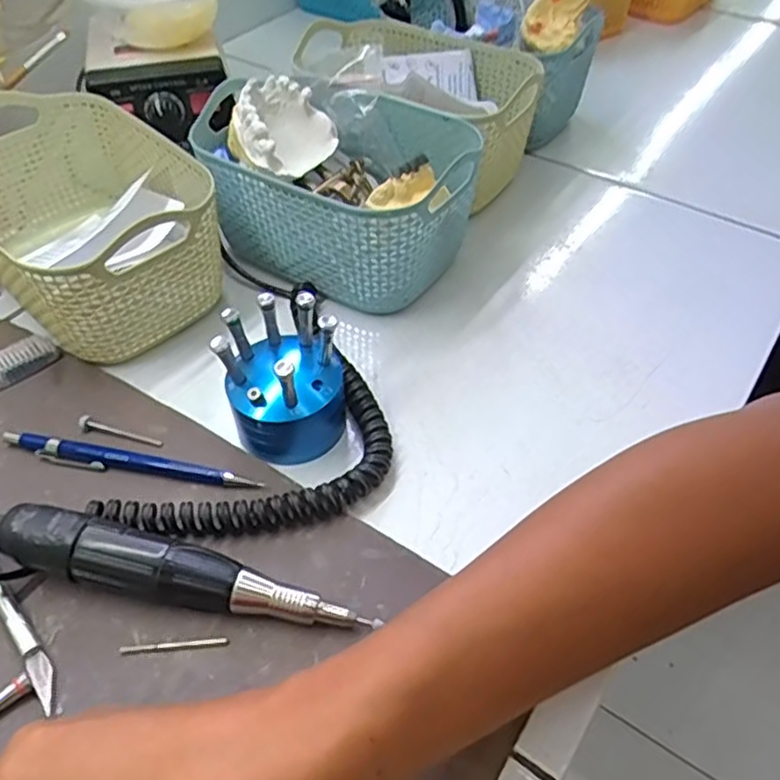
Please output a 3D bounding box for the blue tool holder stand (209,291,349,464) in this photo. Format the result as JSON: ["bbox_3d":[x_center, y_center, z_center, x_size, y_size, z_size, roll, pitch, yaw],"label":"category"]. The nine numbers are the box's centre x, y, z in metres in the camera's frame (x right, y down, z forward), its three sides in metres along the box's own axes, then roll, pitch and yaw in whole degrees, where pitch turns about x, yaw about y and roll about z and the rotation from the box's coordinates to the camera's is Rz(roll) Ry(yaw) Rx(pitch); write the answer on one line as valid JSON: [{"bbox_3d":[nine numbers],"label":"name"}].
[{"bbox_3d":[-0.053,-0.010,0.348,0.060,0.064,0.065,0,49,0],"label":"blue tool holder stand"}]

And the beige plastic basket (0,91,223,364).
[{"bbox_3d":[-0.184,-0.104,0.417,0.180,0.086,0.117,35,57,27],"label":"beige plastic basket"}]

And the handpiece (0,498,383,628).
[{"bbox_3d":[-0.105,0.072,0.292,0.187,0.039,0.033,5,49,3],"label":"handpiece"}]

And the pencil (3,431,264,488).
[{"bbox_3d":[-0.132,0.038,0.344,0.134,0.008,0.012,10,49,8],"label":"pencil"}]

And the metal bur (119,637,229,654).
[{"bbox_3d":[-0.090,0.106,0.285,0.044,0.004,0.004,-2,49,-3],"label":"metal bur"}]

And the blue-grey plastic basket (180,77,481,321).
[{"bbox_3d":[-0.034,-0.128,0.440,0.171,0.085,0.117,26,53,20],"label":"blue-grey plastic basket"}]

